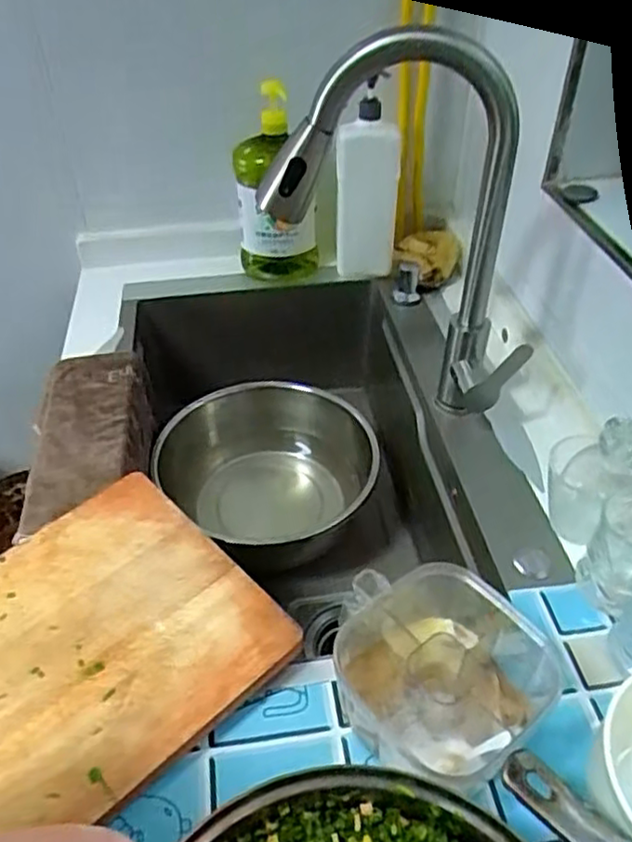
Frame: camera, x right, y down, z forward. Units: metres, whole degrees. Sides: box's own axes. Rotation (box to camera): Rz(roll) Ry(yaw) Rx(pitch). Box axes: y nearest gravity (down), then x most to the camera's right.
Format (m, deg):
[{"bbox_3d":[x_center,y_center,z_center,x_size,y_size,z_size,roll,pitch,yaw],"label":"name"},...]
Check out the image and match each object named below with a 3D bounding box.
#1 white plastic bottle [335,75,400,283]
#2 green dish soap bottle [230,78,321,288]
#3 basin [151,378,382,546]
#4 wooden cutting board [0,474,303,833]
[{"bbox_3d":[0.076,-0.341,0.972,0.075,0.256,0.093,22,46,23],"label":"white plastic bottle"},{"bbox_3d":[-0.060,-0.322,0.965,0.108,0.259,0.068,-16,44,-17],"label":"green dish soap bottle"},{"bbox_3d":[-0.054,0.075,0.925,0.248,0.151,0.254,0,42,0],"label":"basin"},{"bbox_3d":[-0.214,0.196,0.526,0.331,0.032,0.246,-35,49,-30],"label":"wooden cutting board"}]

